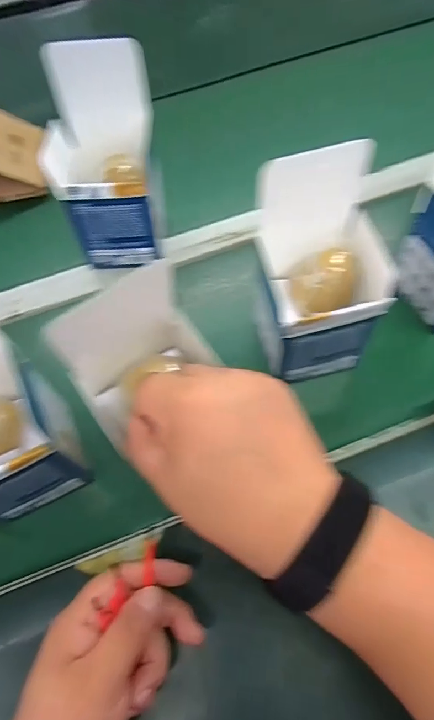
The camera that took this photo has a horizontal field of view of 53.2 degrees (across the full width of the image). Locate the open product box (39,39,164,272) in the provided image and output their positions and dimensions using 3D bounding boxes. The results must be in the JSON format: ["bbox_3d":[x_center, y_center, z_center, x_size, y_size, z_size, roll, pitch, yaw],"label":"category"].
[{"bbox_3d":[-0.106,-0.188,0.421,0.099,0.163,0.102,-6,62,1],"label":"open product box"}]

